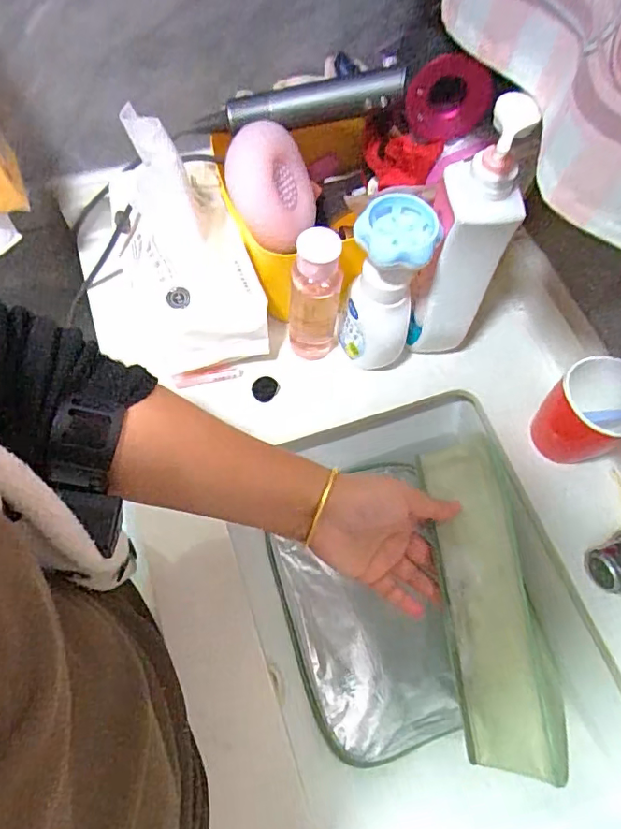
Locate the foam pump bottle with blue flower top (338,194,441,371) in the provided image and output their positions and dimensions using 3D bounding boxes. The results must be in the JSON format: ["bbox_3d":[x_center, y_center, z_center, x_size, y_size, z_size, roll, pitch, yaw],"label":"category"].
[{"bbox_3d":[0.070,-0.120,0.514,0.066,0.175,0.069,15,66,5],"label":"foam pump bottle with blue flower top"}]

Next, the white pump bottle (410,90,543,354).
[{"bbox_3d":[0.137,-0.146,0.477,0.061,0.250,0.055,1,66,-2],"label":"white pump bottle"}]

